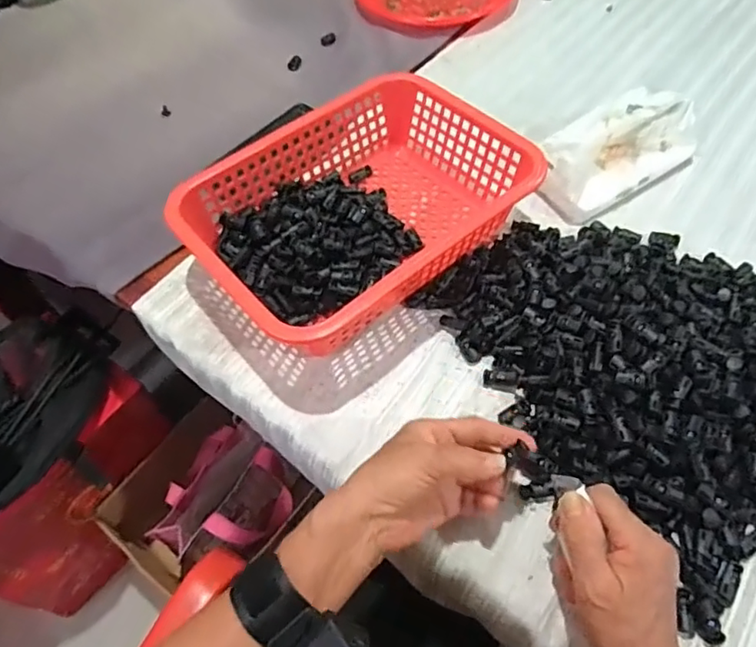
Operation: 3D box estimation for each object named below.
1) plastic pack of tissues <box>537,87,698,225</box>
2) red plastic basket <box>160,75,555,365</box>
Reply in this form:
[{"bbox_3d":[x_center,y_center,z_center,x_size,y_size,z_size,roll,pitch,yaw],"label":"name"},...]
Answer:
[{"bbox_3d":[0.240,-0.178,0.587,0.174,0.073,0.084,-31,60,-15],"label":"plastic pack of tissues"},{"bbox_3d":[-0.017,-0.102,0.545,0.292,0.083,0.212,-38,62,-19],"label":"red plastic basket"}]

